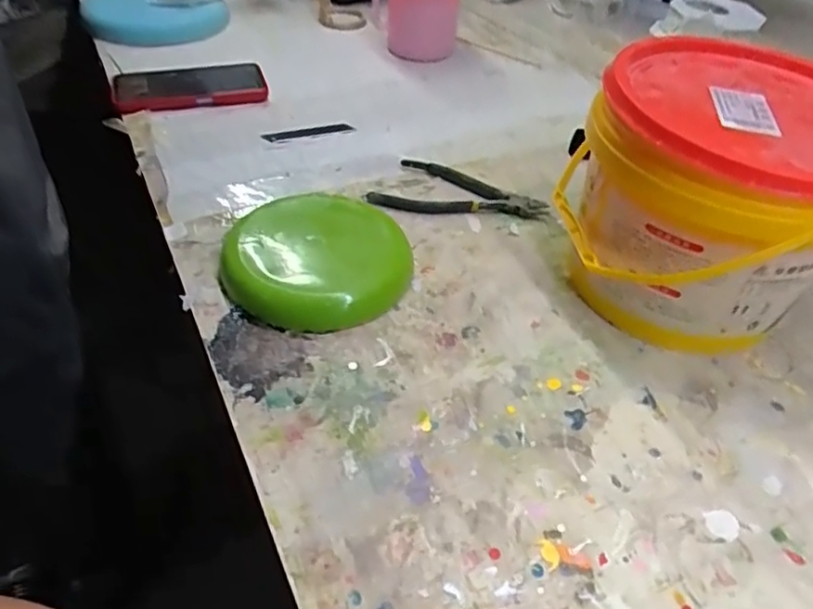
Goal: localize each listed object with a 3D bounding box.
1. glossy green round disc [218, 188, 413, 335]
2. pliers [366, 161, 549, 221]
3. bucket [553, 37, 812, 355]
[{"bbox_3d":[-0.071,-0.037,0.520,0.140,0.032,0.141,2,44,-2],"label":"glossy green round disc"},{"bbox_3d":[0.051,-0.114,0.622,0.165,0.009,0.085,4,44,0],"label":"pliers"},{"bbox_3d":[0.230,-0.078,0.492,0.193,0.167,0.210,2,44,-2],"label":"bucket"}]

